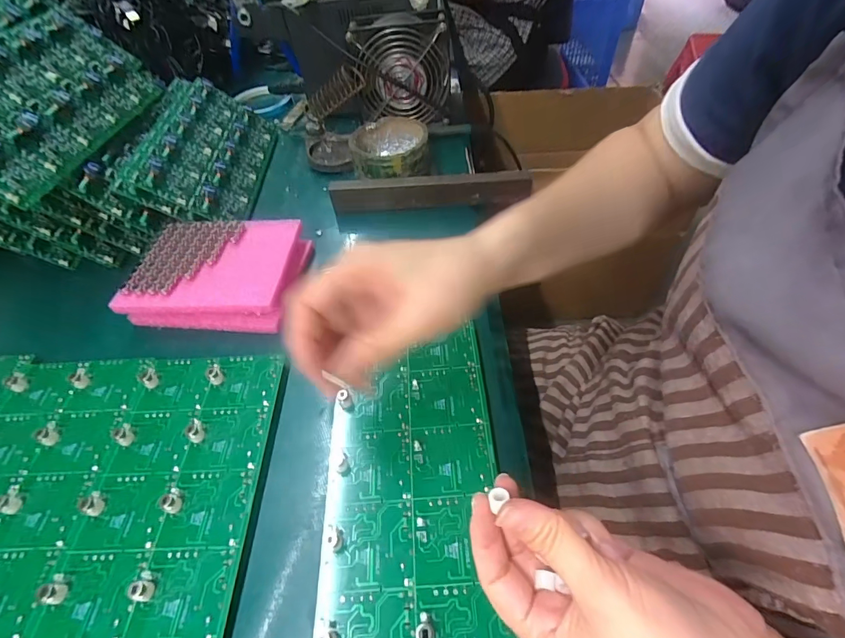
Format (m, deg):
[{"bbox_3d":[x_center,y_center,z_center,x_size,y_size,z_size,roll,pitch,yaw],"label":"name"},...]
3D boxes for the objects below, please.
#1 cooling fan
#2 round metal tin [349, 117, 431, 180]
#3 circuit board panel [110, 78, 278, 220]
[{"bbox_3d":[-0.024,-0.303,0.512,0.115,0.119,0.035,-7,49,1],"label":"cooling fan"},{"bbox_3d":[-0.037,-0.195,0.472,0.085,0.032,0.087,-5,51,0],"label":"round metal tin"},{"bbox_3d":[-0.248,-0.194,0.474,0.122,0.022,0.221,24,46,-32],"label":"circuit board panel"}]

